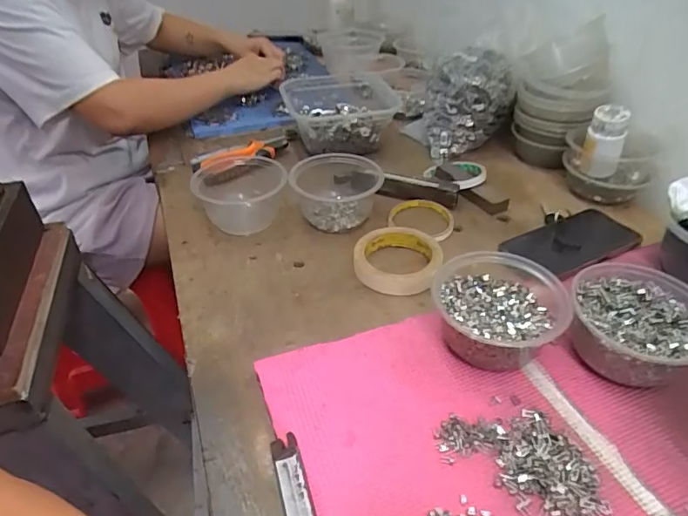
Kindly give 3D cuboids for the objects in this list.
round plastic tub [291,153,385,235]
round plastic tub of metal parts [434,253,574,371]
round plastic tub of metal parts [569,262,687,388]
[{"bbox_3d":[-0.008,-0.086,0.634,0.116,0.054,0.100,-1,39,3],"label":"round plastic tub"},{"bbox_3d":[0.140,0.052,0.452,0.113,0.055,0.110,-2,39,1],"label":"round plastic tub of metal parts"},{"bbox_3d":[0.258,0.061,0.438,0.108,0.057,0.112,-2,39,1],"label":"round plastic tub of metal parts"}]

